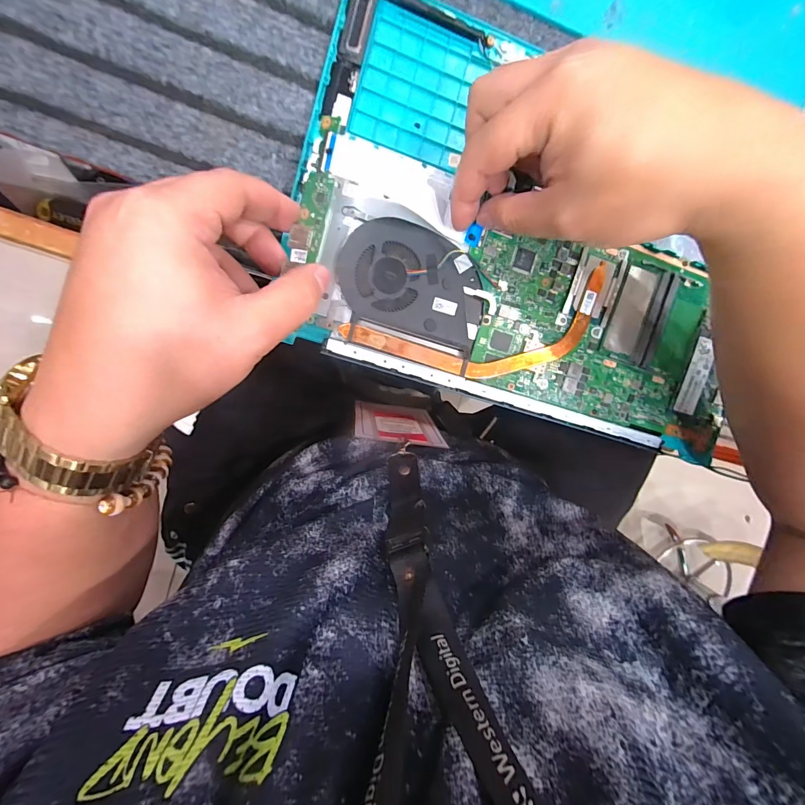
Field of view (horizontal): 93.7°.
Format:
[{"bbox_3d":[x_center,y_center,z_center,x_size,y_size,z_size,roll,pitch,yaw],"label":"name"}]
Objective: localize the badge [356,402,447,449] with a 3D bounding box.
[{"bbox_3d":[-0.006,0.022,0.417,0.092,0.130,0.004,8,104,-9],"label":"badge"}]

